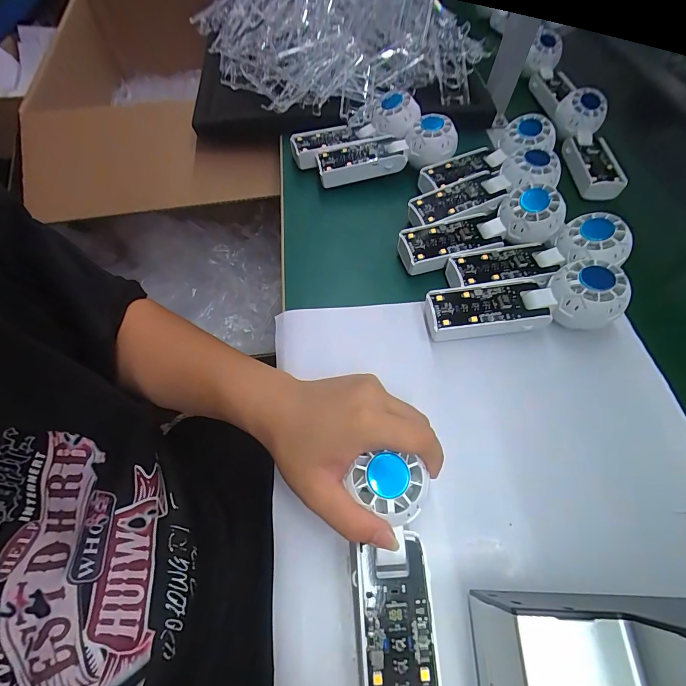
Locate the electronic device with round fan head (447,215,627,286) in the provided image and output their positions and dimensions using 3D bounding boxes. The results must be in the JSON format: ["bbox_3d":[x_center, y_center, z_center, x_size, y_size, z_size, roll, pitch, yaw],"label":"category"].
[{"bbox_3d":[0.190,-0.086,0.354,0.168,0.032,0.051,-13,61,8],"label":"electronic device with round fan head"}]

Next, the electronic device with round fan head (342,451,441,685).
[{"bbox_3d":[0.031,0.152,0.217,0.047,0.018,0.155,-2,74,-1],"label":"electronic device with round fan head"}]

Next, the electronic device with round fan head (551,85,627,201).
[{"bbox_3d":[0.336,-0.275,0.483,0.064,0.044,0.162,1,61,1],"label":"electronic device with round fan head"}]

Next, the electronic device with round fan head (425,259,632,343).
[{"bbox_3d":[0.167,-0.040,0.325,0.175,0.046,0.057,-1,61,-1],"label":"electronic device with round fan head"}]

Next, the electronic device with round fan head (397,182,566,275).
[{"bbox_3d":[0.144,-0.125,0.371,0.171,0.045,0.066,-12,62,-6],"label":"electronic device with round fan head"}]

